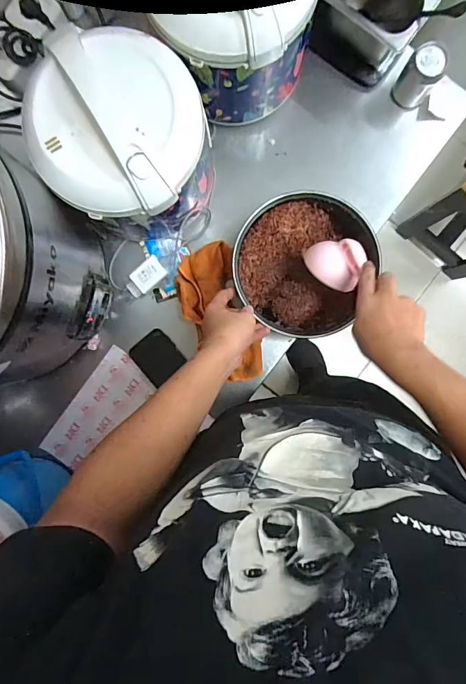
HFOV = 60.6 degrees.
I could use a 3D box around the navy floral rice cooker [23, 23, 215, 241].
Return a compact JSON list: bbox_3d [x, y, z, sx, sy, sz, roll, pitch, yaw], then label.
[{"bbox_3d":[-0.159,-0.301,0.620,0.231,0.232,0.243,-20,91,2],"label":"navy floral rice cooker"}]

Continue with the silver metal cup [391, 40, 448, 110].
[{"bbox_3d":[0.328,-0.465,0.709,0.061,0.108,0.056,0,92,1],"label":"silver metal cup"}]

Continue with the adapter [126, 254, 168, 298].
[{"bbox_3d":[-0.163,-0.120,0.742,0.079,0.025,0.043,-42,91,2],"label":"adapter"}]

